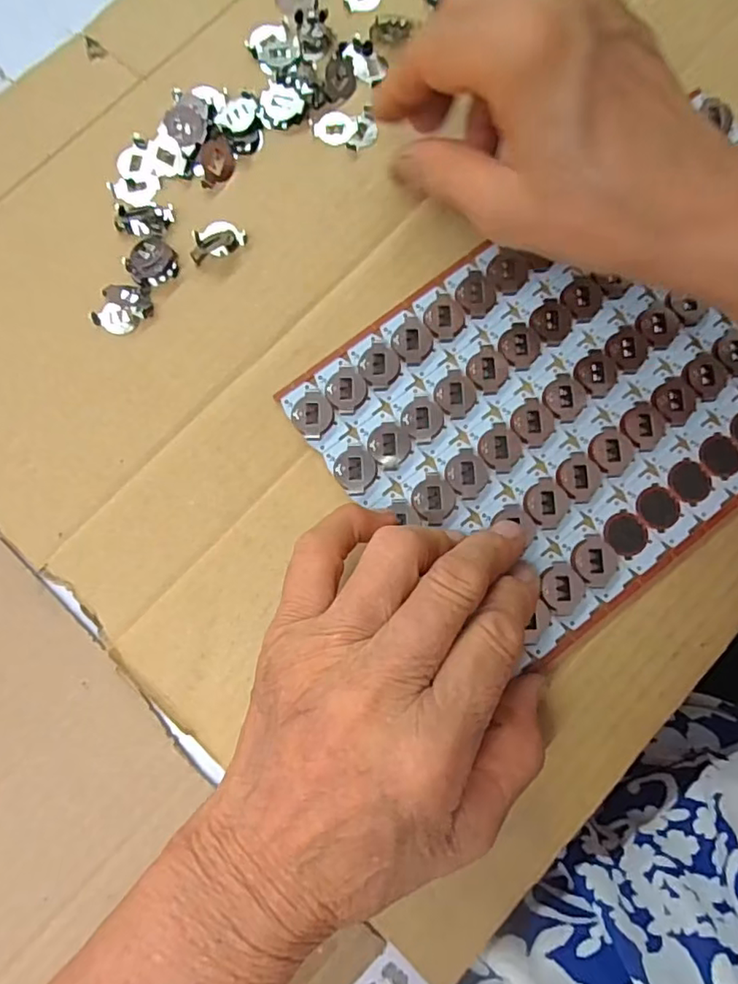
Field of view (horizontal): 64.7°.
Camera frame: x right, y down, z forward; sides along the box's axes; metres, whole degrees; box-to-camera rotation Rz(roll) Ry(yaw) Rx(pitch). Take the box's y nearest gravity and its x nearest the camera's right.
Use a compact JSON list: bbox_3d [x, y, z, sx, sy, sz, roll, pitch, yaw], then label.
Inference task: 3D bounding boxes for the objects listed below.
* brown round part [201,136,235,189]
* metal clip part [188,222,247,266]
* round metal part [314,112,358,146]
[{"bbox_3d":[-0.070,-0.153,0.270,0.015,0.005,0.023,-2,80,0],"label":"brown round part"},{"bbox_3d":[-0.070,-0.116,0.265,0.026,0.004,0.016,-22,81,-4],"label":"metal clip part"},{"bbox_3d":[-0.016,-0.172,0.275,0.017,0.004,0.016,0,80,0],"label":"round metal part"}]

